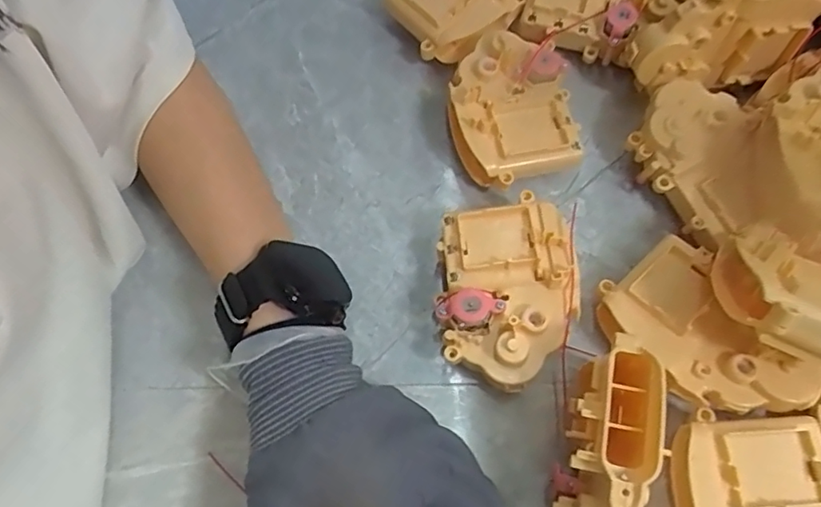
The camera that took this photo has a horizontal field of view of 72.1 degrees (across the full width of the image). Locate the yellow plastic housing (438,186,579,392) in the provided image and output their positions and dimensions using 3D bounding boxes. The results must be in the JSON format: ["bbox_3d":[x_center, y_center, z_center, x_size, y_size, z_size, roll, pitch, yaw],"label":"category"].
[{"bbox_3d":[0.050,0.021,0.302,0.072,0.039,0.095,-11,67,-3],"label":"yellow plastic housing"}]

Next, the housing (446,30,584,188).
[{"bbox_3d":[0.061,-0.086,0.347,0.075,0.037,0.098,-5,67,0],"label":"housing"}]

